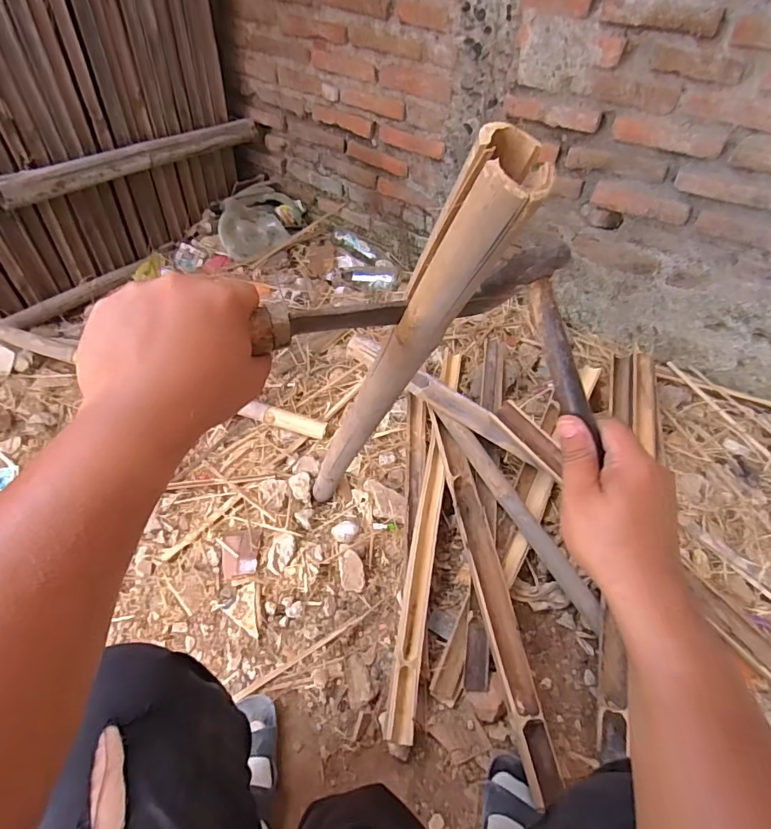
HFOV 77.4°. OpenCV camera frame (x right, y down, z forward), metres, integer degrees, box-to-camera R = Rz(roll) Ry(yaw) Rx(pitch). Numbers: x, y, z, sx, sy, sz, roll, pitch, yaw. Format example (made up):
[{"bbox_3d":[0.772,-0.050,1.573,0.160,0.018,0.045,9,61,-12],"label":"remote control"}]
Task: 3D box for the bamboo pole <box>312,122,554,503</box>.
[{"bbox_3d":[-0.020,-0.003,0.579,0.045,0.719,0.049,-16,74,-21],"label":"bamboo pole"}]

